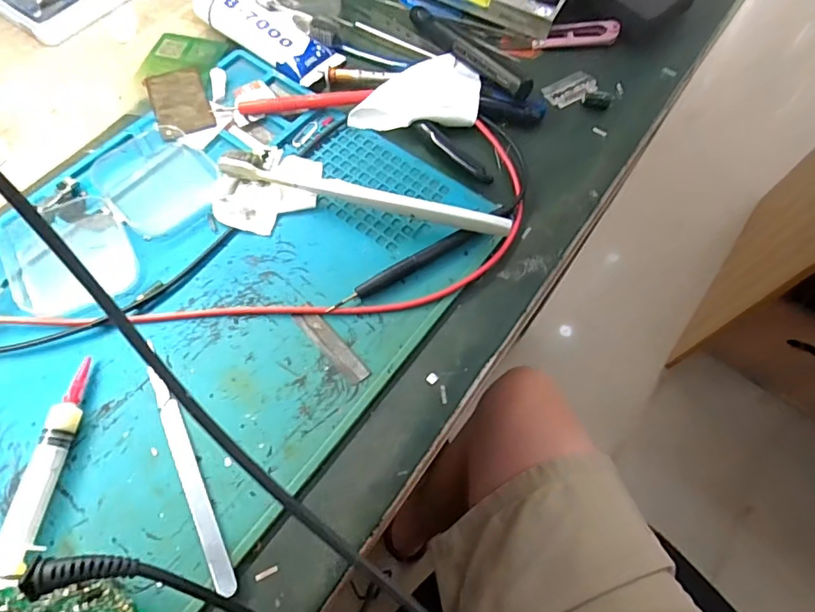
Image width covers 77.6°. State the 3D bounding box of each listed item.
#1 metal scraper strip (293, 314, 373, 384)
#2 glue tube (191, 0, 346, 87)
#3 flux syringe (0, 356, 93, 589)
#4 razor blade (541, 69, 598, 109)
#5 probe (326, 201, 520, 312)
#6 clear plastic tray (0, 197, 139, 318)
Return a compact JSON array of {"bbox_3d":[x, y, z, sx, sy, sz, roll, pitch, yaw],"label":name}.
[{"bbox_3d":[-0.041,0.021,0.280,0.013,0.004,0.053,-39,73,-19],"label":"metal scraper strip"},{"bbox_3d":[-0.110,-0.210,0.377,0.125,0.024,0.042,35,67,13],"label":"glue tube"},{"bbox_3d":[-0.172,0.075,0.242,0.012,0.015,0.103,3,64,-2],"label":"flux syringe"},{"bbox_3d":[0.123,-0.163,0.378,0.041,0.004,0.028,-28,69,-16],"label":"razor blade"},{"bbox_3d":[0.012,-0.031,0.306,0.133,0.009,0.009,-29,70,-16],"label":"probe"},{"bbox_3d":[-0.199,-0.032,0.296,0.066,0.007,0.074,-24,68,-14],"label":"clear plastic tray"}]

